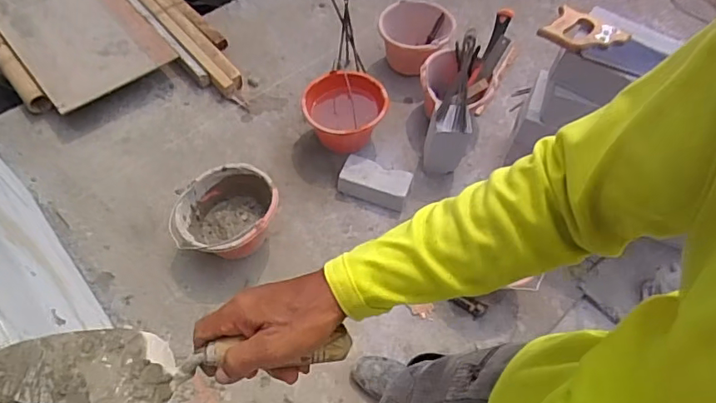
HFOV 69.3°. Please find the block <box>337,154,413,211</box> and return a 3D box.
[{"bbox_3d":[0.050,-0.059,1.503,0.200,0.078,0.114,18,60,9],"label":"block"}]

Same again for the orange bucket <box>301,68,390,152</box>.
[{"bbox_3d":[-0.032,-0.267,1.577,0.220,0.169,0.240,1,59,-2],"label":"orange bucket"}]

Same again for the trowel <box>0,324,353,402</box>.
[{"bbox_3d":[-0.142,0.133,0.420,0.267,0.047,0.071,0,59,-11],"label":"trowel"}]

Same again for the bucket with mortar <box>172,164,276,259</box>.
[{"bbox_3d":[-0.338,0.052,1.372,0.266,0.167,0.224,-39,68,-22],"label":"bucket with mortar"}]

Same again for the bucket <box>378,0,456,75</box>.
[{"bbox_3d":[0.195,-0.548,1.752,0.236,0.185,0.202,19,59,7],"label":"bucket"}]

